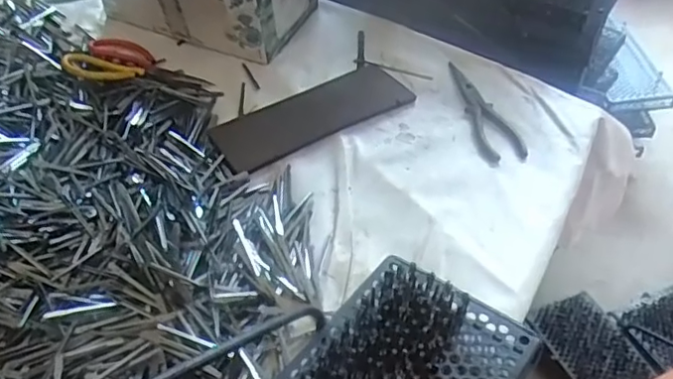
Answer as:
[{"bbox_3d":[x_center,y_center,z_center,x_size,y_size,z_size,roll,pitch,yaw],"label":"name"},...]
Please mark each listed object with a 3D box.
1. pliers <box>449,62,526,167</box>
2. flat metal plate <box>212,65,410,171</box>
[{"bbox_3d":[0.187,-0.100,0.772,0.056,0.007,0.188,-6,47,-8],"label":"pliers"},{"bbox_3d":[-0.029,-0.096,0.758,0.252,0.005,0.099,-25,53,-24],"label":"flat metal plate"}]

